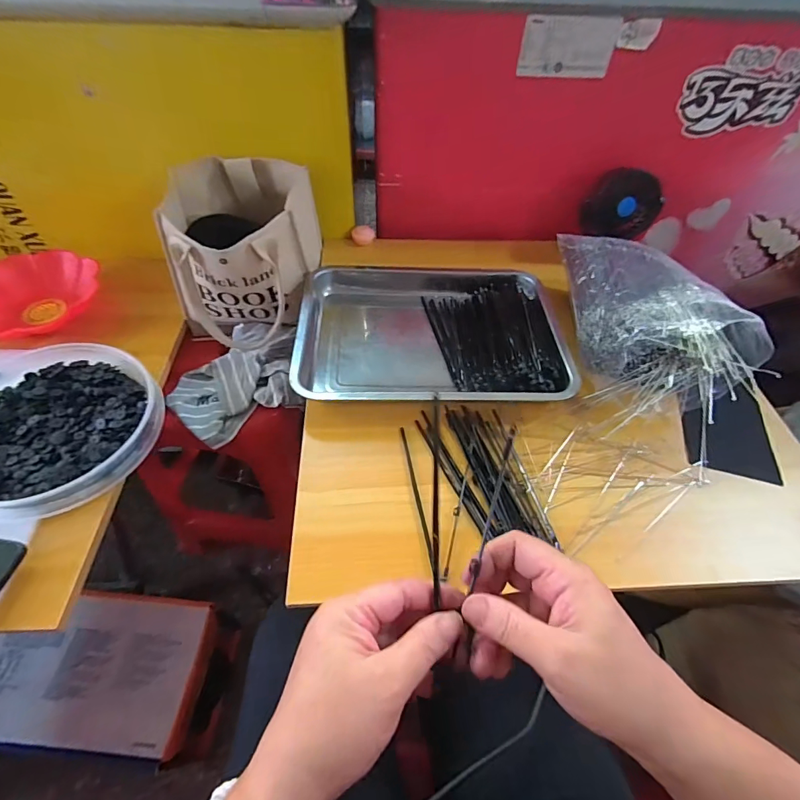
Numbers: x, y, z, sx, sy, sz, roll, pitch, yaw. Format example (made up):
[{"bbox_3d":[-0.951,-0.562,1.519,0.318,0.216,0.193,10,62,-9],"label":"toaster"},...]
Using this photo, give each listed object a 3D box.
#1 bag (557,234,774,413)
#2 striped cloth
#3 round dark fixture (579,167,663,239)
[{"bbox_3d":[0.306,-0.121,0.556,0.147,0.127,0.301,-7,53,-8],"label":"bag"},{"bbox_3d":[-0.236,-0.026,0.622,0.166,0.047,0.181,36,59,22],"label":"striped cloth"},{"bbox_3d":[0.361,-0.312,0.672,0.123,0.100,0.031,-1,53,-3],"label":"round dark fixture"}]

